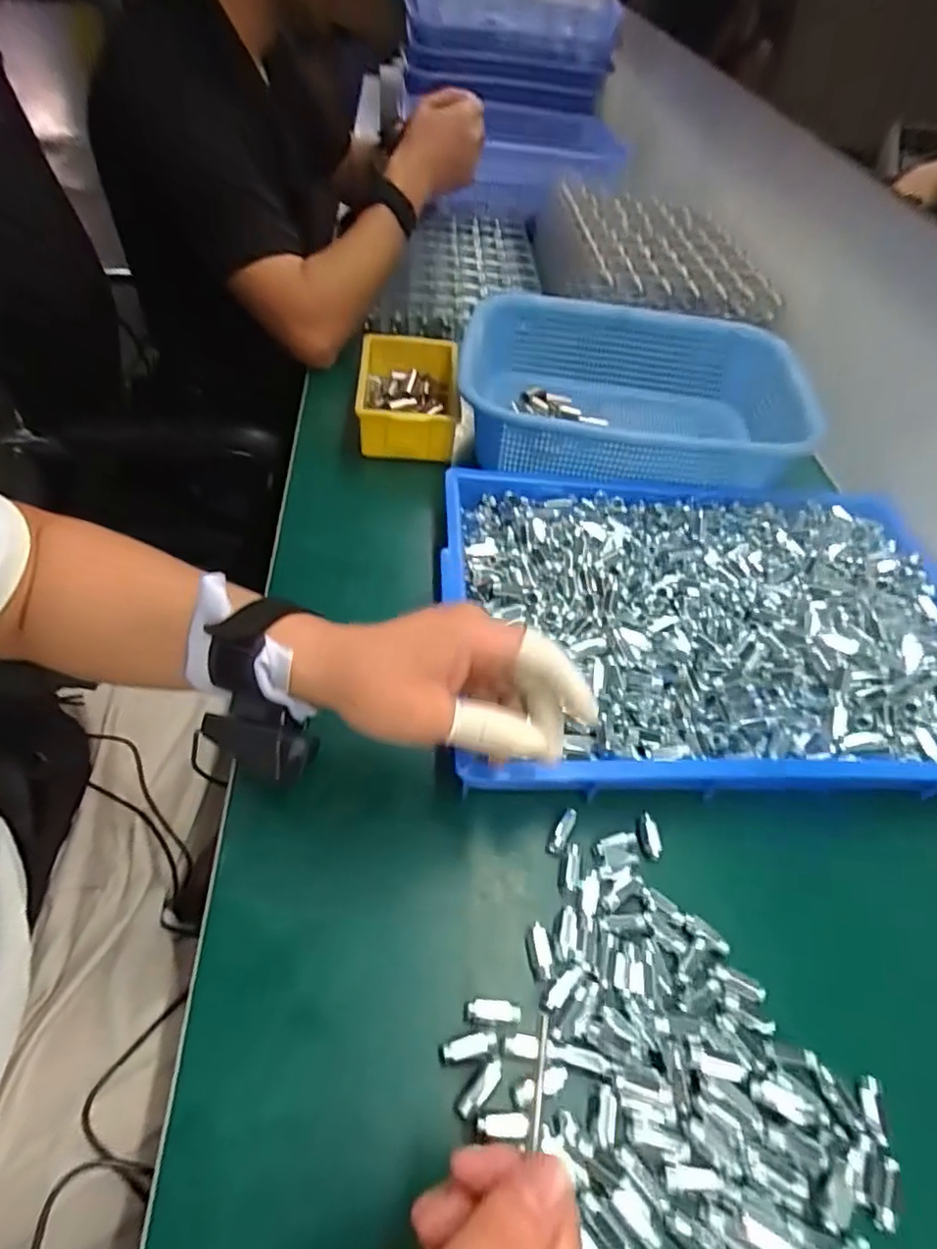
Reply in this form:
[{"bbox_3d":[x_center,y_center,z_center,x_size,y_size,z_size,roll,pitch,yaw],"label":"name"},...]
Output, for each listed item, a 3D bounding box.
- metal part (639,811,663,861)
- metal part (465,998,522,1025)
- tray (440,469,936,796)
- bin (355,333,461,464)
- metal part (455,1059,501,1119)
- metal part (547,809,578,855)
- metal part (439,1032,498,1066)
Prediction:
[{"bbox_3d":[0.115,0.134,0.384,0.013,0.005,0.028,7,53,0],"label":"metal part"},{"bbox_3d":[0.013,0.201,0.314,0.028,0.004,0.011,5,53,-2],"label":"metal part"},{"bbox_3d":[0.191,-0.015,0.462,0.404,0.045,0.286,1,53,-5],"label":"tray"},{"bbox_3d":[-0.059,-0.233,0.618,0.099,0.055,0.151,2,53,-5],"label":"bin"},{"bbox_3d":[0.006,0.225,0.294,0.028,0.004,0.009,-35,63,-27],"label":"metal part"},{"bbox_3d":[0.058,0.128,0.375,0.009,0.004,0.031,28,55,15],"label":"metal part"},{"bbox_3d":[0.000,0.213,0.304,0.030,0.004,0.009,-10,55,-13],"label":"metal part"}]

